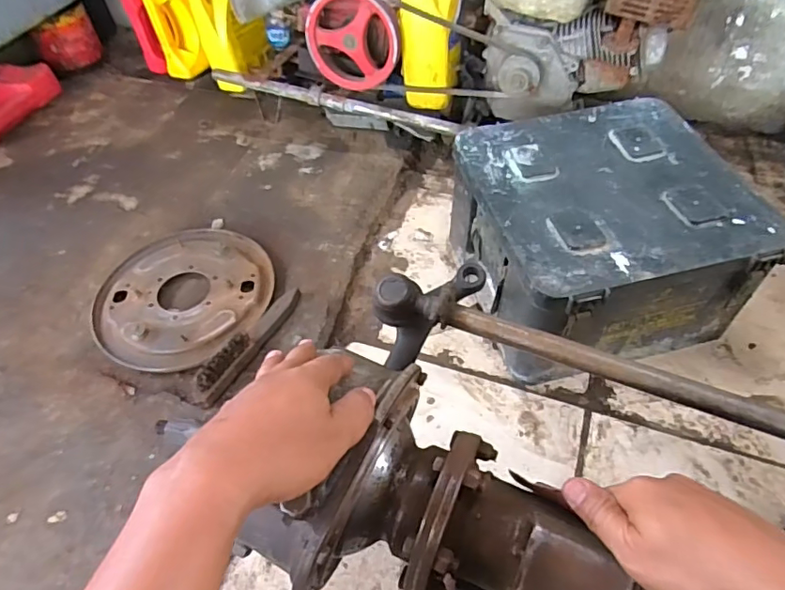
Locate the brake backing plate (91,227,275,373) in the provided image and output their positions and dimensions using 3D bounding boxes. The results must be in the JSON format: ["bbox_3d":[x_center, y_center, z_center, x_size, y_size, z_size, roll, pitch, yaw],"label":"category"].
[{"bbox_3d":[-0.362,-0.006,0.924,0.292,0.022,0.292,0,53,1],"label":"brake backing plate"}]

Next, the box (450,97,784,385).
[{"bbox_3d":[0.316,-0.095,0.850,0.357,0.224,0.356,-13,54,-8],"label":"box"}]

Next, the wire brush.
[{"bbox_3d":[-0.225,0.067,0.852,0.050,0.036,0.230,24,57,18],"label":"wire brush"}]

